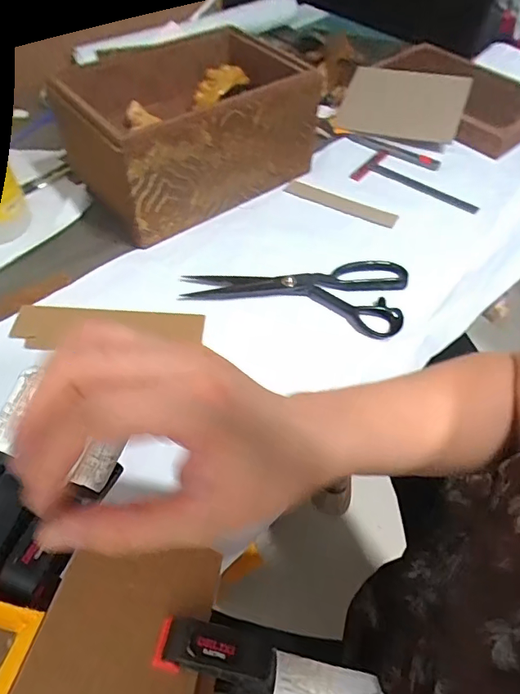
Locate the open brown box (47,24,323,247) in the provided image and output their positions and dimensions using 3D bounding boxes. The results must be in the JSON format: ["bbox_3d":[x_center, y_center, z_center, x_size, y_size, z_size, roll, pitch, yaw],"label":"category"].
[{"bbox_3d":[-0.089,-0.281,0.574,0.276,0.126,0.200,-31,62,-22],"label":"open brown box"}]

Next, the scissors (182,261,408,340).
[{"bbox_3d":[0.042,-0.048,0.487,0.243,0.019,0.096,-4,52,-4],"label":"scissors"}]

